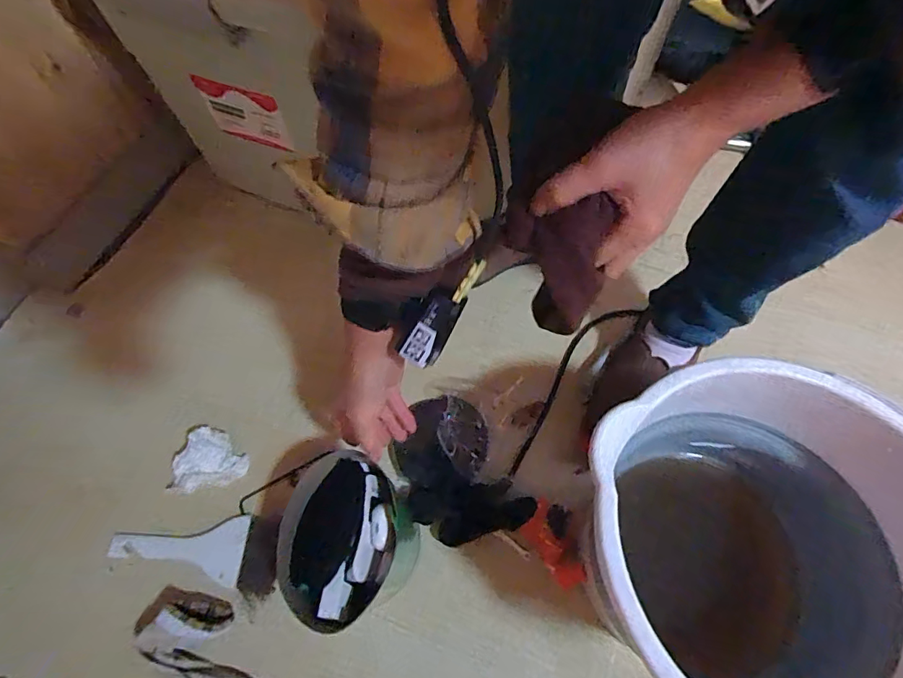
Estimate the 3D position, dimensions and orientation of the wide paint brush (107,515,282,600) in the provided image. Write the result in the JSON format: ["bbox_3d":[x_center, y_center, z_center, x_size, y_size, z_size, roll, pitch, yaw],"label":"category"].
[{"bbox_3d":[-0.281,0.231,0.505,0.181,0.019,0.078,3,61,0],"label":"wide paint brush"}]

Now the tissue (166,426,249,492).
[{"bbox_3d":[-0.285,0.148,0.538,0.067,0.035,0.078,30,65,14],"label":"tissue"}]

